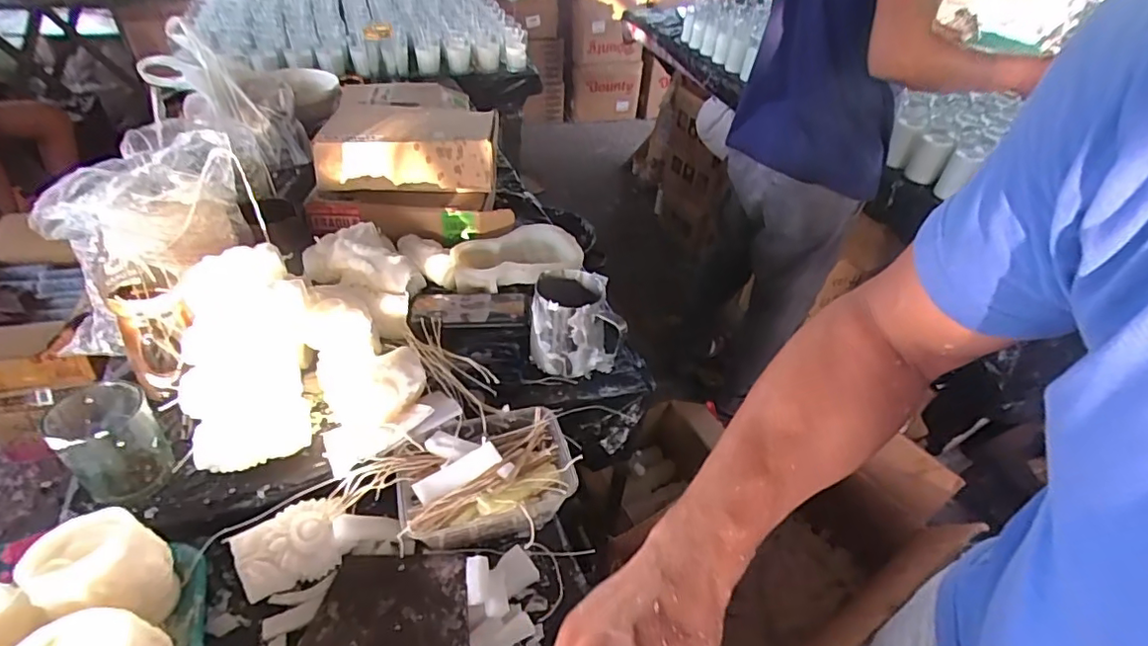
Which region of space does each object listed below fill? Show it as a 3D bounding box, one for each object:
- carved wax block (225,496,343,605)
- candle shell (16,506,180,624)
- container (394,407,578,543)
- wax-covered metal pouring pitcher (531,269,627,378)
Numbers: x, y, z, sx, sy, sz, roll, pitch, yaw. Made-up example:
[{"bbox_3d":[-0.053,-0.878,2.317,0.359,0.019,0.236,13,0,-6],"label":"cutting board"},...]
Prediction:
[{"bbox_3d":[-0.264,0.207,0.525,0.087,0.039,0.060,-18,46,-26],"label":"carved wax block"},{"bbox_3d":[-0.379,0.207,0.458,0.063,0.097,0.077,26,44,22],"label":"candle shell"},{"bbox_3d":[-0.089,0.160,0.575,0.167,0.071,0.114,-10,43,-18],"label":"container"},{"bbox_3d":[0.001,0.001,0.690,0.105,0.103,0.093,2,40,-5],"label":"wax-covered metal pouring pitcher"}]

